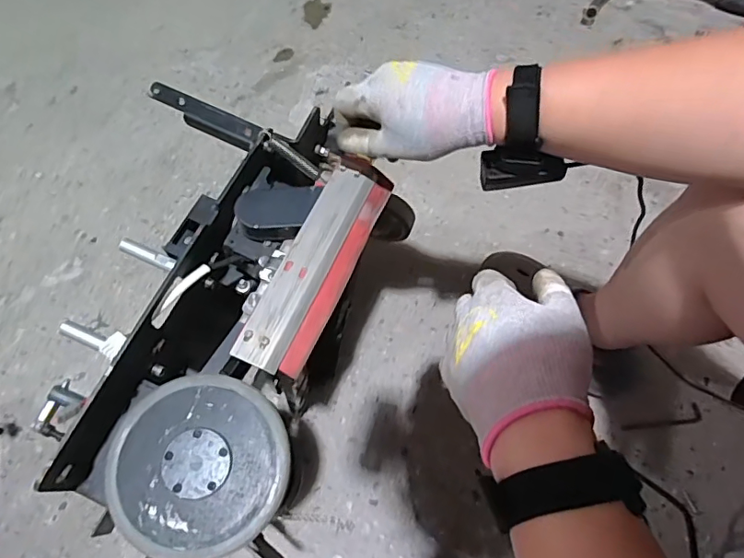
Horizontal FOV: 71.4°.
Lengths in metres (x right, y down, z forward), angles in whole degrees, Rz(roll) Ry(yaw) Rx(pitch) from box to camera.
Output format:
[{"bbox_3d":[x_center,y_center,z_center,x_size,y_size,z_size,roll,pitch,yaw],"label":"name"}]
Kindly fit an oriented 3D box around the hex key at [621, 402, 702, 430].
[{"bbox_3d":[0.459,0.224,0.821,0.133,0.011,0.028,-10,64,-5],"label":"hex key"}]

